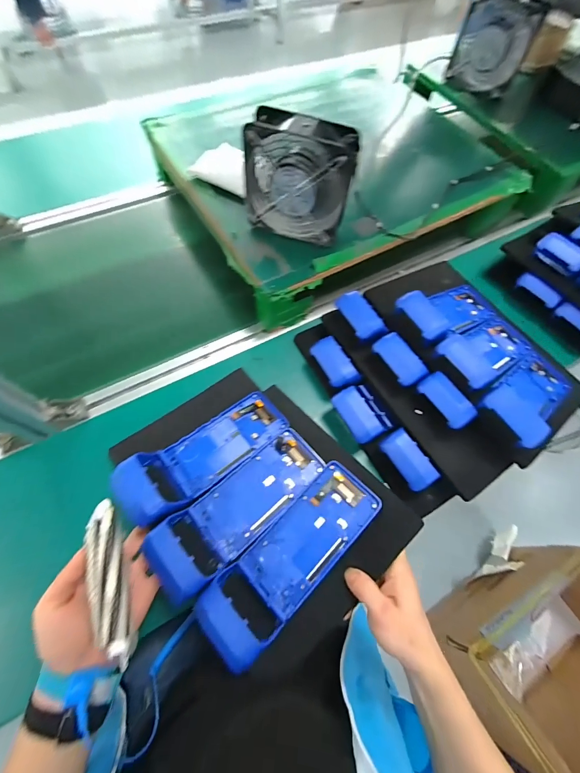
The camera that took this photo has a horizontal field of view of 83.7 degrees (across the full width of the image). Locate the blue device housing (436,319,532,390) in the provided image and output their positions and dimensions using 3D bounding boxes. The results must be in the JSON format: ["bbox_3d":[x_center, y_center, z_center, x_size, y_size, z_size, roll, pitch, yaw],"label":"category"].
[{"bbox_3d":[0.314,-0.060,0.515,0.233,0.026,0.089,-19,65,-38],"label":"blue device housing"}]

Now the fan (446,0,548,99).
[{"bbox_3d":[0.446,-0.753,0.716,0.149,0.150,0.036,29,67,10],"label":"fan"}]

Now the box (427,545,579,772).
[{"bbox_3d":[0.661,0.671,0.850,0.446,0.347,0.337,-24,69,-14],"label":"box"}]

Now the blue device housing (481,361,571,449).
[{"bbox_3d":[0.357,0.011,0.477,0.215,0.026,0.081,-22,66,-40],"label":"blue device housing"}]

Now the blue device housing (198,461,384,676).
[{"bbox_3d":[0.005,0.189,0.366,0.224,0.045,0.079,-41,74,-20],"label":"blue device housing"}]

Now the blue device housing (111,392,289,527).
[{"bbox_3d":[-0.110,0.087,0.435,0.229,0.039,0.083,-31,70,-34],"label":"blue device housing"}]

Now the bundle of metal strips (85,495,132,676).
[{"bbox_3d":[-0.154,0.158,0.272,0.027,0.013,0.125,-20,59,-13],"label":"bundle of metal strips"}]

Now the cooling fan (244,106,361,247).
[{"bbox_3d":[0.014,-0.301,0.477,0.148,0.150,0.054,18,65,5],"label":"cooling fan"}]

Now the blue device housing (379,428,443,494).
[{"bbox_3d":[0.165,0.101,0.448,0.042,0.014,0.080,-29,70,-16],"label":"blue device housing"}]

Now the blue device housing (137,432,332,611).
[{"bbox_3d":[-0.058,0.147,0.400,0.223,0.043,0.082,-35,71,-32],"label":"blue device housing"}]

